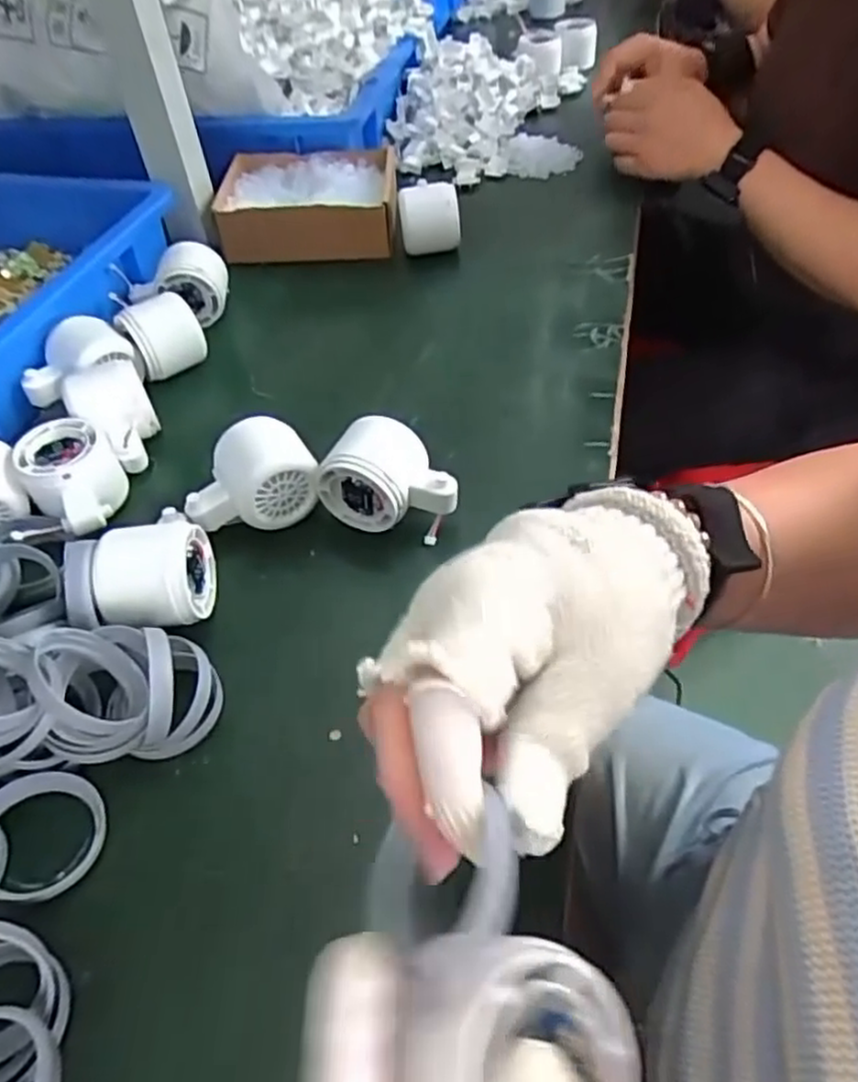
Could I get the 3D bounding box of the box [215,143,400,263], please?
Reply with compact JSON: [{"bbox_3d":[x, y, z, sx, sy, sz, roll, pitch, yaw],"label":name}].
[{"bbox_3d":[-0.120,-0.345,0.730,0.167,0.053,0.142,-2,49,3],"label":"box"}]

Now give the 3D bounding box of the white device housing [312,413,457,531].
[{"bbox_3d":[-0.022,-0.037,0.450,0.082,0.057,0.052,19,53,19],"label":"white device housing"}]

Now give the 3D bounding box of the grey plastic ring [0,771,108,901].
[{"bbox_3d":[-0.184,0.137,0.335,0.058,0.015,0.058,-2,49,2],"label":"grey plastic ring"}]

